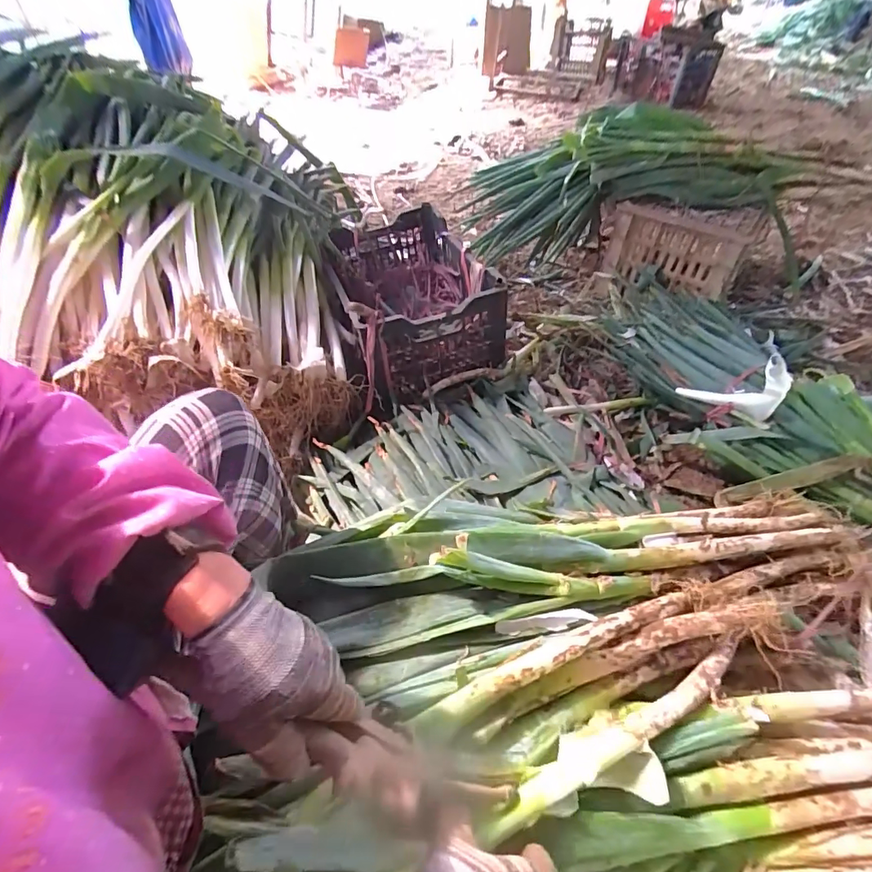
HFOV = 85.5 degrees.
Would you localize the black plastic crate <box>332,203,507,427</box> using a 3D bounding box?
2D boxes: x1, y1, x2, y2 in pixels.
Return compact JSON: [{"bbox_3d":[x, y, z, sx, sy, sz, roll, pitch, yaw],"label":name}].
[{"bbox_3d":[-0.063,-0.334,1.130,0.347,0.215,0.604,-15,54,-13],"label":"black plastic crate"}]

